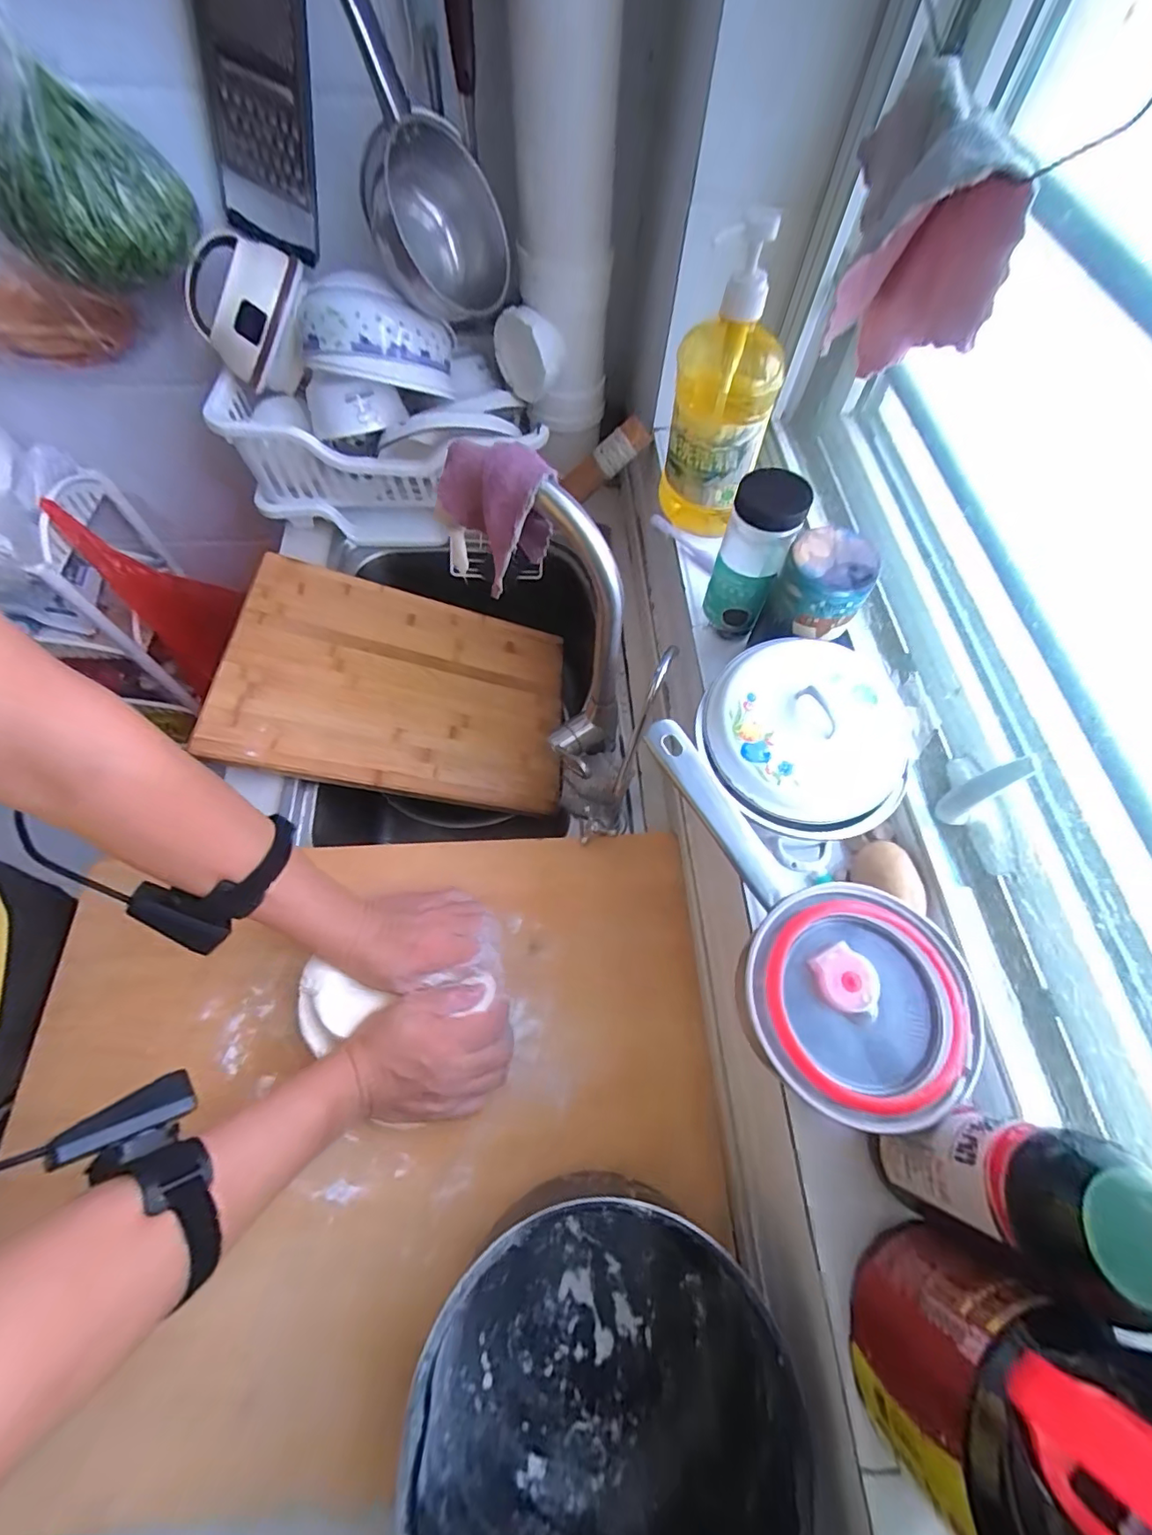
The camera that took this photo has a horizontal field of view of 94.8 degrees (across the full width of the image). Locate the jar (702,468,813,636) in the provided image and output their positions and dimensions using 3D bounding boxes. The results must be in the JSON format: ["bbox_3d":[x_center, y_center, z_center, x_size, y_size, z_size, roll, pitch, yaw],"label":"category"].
[{"bbox_3d":[0.157,-0.190,0.480,0.056,0.143,0.052,1,64,-2],"label":"jar"}]

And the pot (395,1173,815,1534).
[{"bbox_3d":[0.017,0.434,0.363,0.225,0.141,0.213,1,64,-2],"label":"pot"}]

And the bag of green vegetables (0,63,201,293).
[{"bbox_3d":[-0.568,-0.662,0.613,0.203,0.165,0.101,-3,38,-4],"label":"bag of green vegetables"}]

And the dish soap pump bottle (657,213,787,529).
[{"bbox_3d":[0.143,-0.360,0.528,0.093,0.260,0.090,11,64,3],"label":"dish soap pump bottle"}]

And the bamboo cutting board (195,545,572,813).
[{"bbox_3d":[-0.232,-0.114,0.751,0.443,0.017,0.326,12,60,-21],"label":"bamboo cutting board"}]

